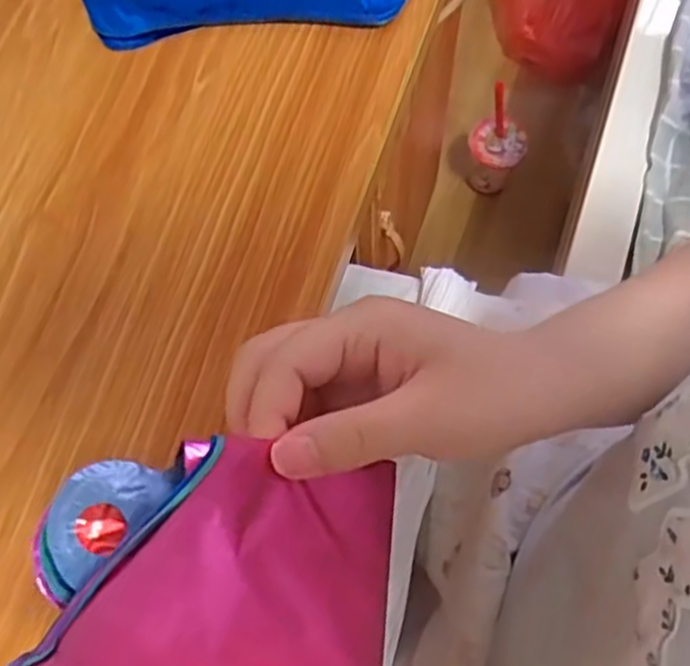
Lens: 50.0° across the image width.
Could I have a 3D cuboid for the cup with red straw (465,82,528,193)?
[{"bbox_3d":[0.232,-0.288,1.131,0.085,0.210,0.070,22,72,10],"label":"cup with red straw"}]

